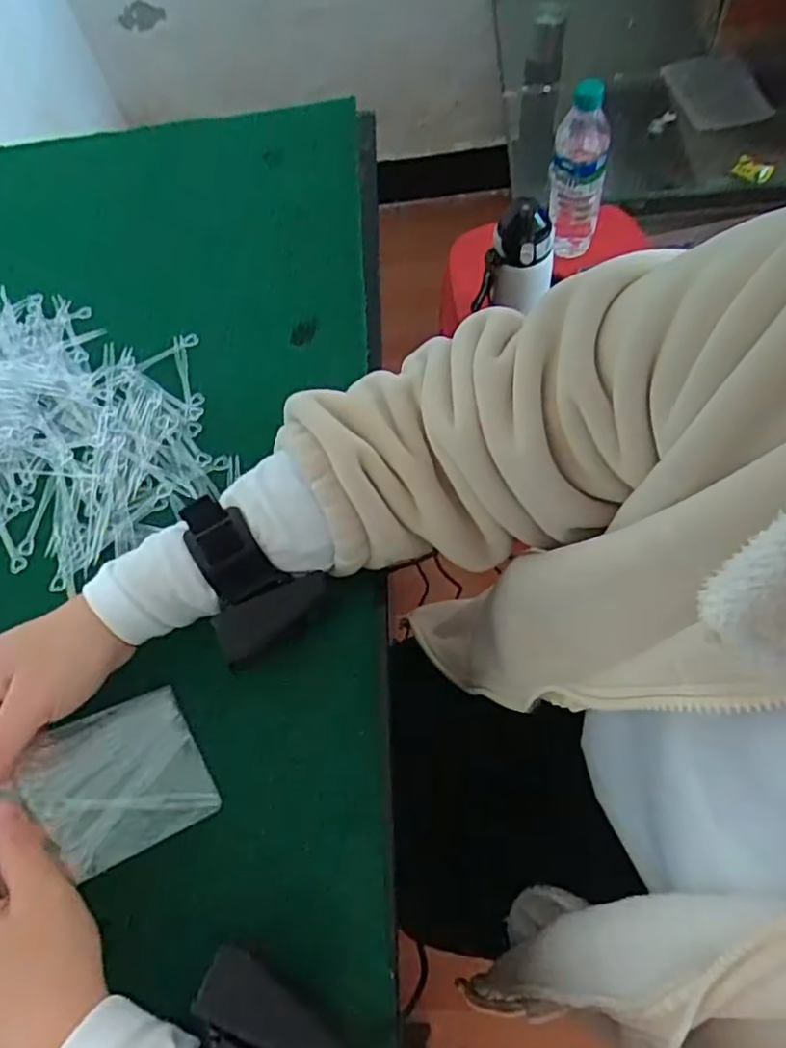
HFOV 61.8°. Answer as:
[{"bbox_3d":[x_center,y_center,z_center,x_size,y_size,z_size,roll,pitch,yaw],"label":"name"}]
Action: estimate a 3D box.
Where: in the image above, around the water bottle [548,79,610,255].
[{"bbox_3d":[0.241,-0.458,0.855,0.067,0.224,0.058,10,64,13],"label":"water bottle"}]

